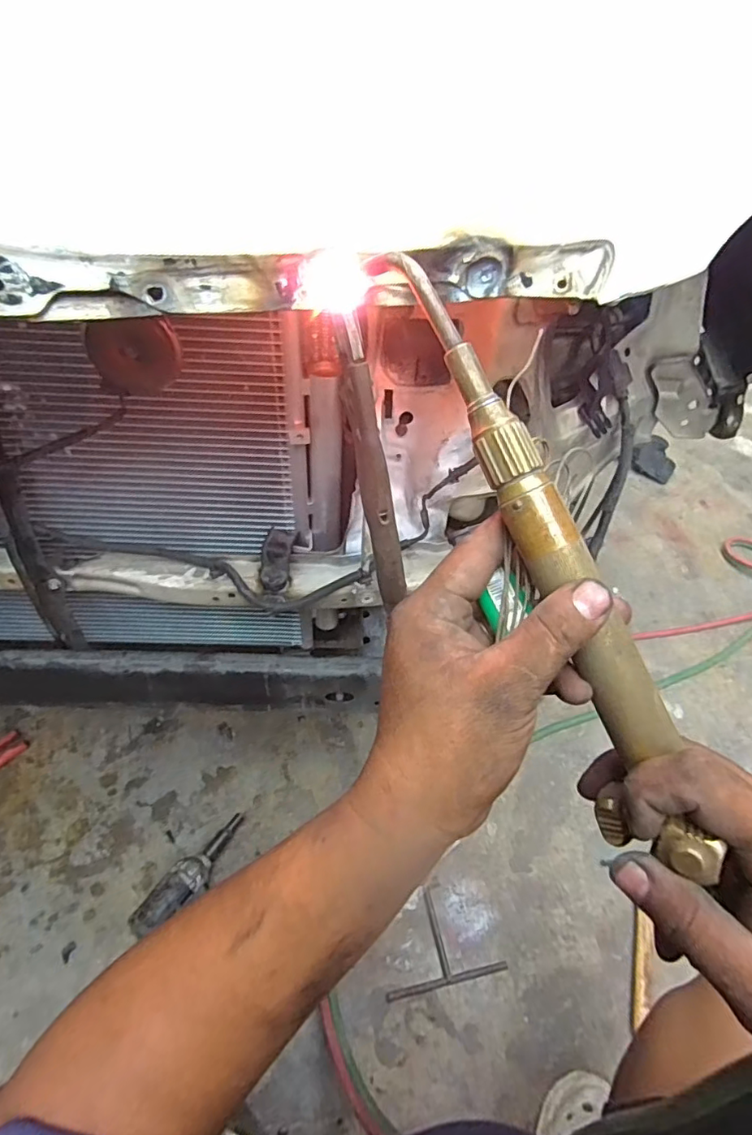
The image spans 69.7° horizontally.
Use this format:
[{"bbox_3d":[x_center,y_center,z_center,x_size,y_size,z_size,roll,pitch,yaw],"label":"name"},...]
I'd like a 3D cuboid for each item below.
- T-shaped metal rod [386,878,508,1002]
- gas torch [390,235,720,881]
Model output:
[{"bbox_3d":[0.093,0.559,0.830,0.183,0.012,0.133,-7,53,-11],"label":"T-shaped metal rod"},{"bbox_3d":[0.079,-0.014,0.249,0.031,0.026,0.299,-22,84,-21],"label":"gas torch"}]

